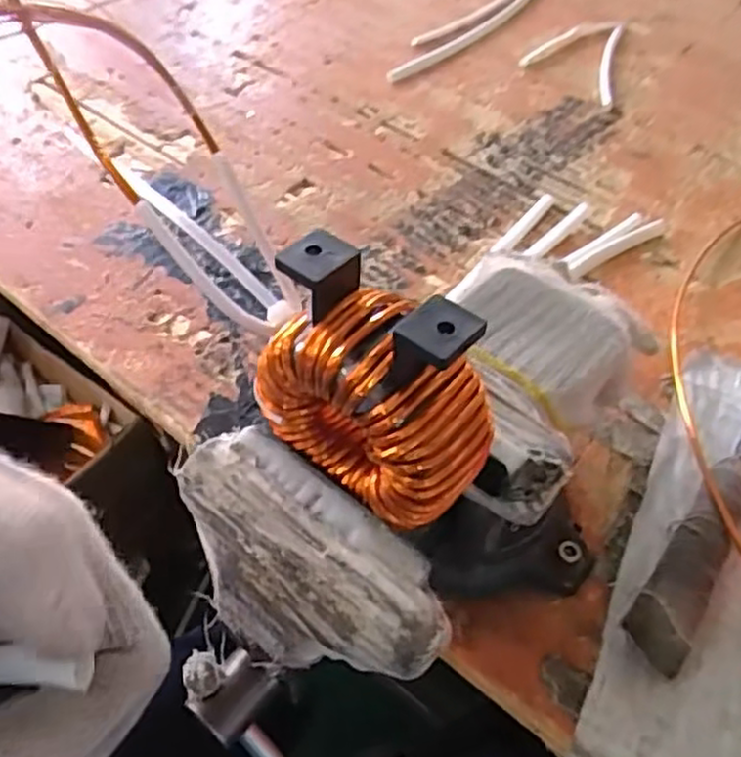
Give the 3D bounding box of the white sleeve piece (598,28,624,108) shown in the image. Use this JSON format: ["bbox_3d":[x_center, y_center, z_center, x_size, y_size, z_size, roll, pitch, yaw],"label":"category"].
[{"bbox_3d":[0.236,-0.313,0.720,0.016,0.012,0.142,13,50,9],"label":"white sleeve piece"}]

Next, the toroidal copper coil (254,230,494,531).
[{"bbox_3d":[0.001,0.003,0.229,0.071,0.075,0.034,33,55,22],"label":"toroidal copper coil"}]

